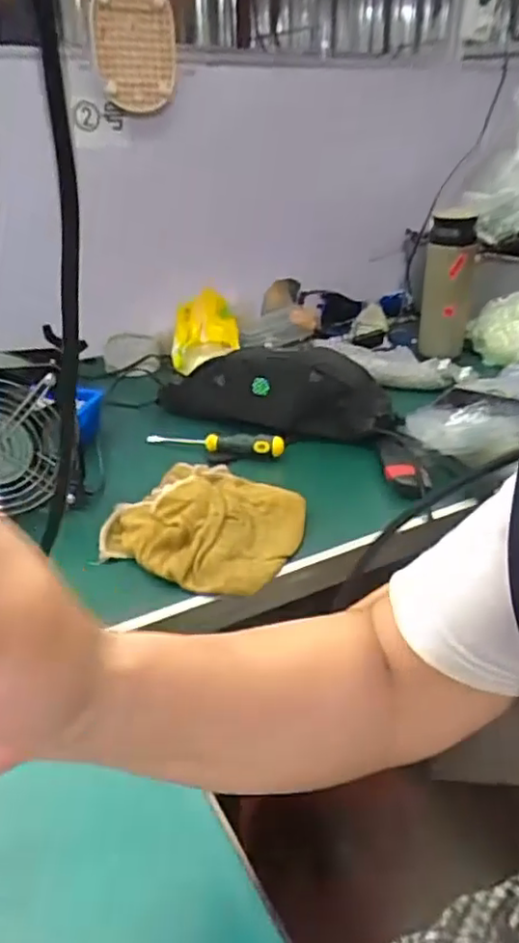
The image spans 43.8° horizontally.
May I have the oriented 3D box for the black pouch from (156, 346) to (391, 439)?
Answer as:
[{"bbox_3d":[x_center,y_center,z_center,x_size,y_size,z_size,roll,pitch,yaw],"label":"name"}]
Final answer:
[{"bbox_3d":[0.011,-0.102,0.769,0.292,0.077,0.080,8,31,13],"label":"black pouch"}]

